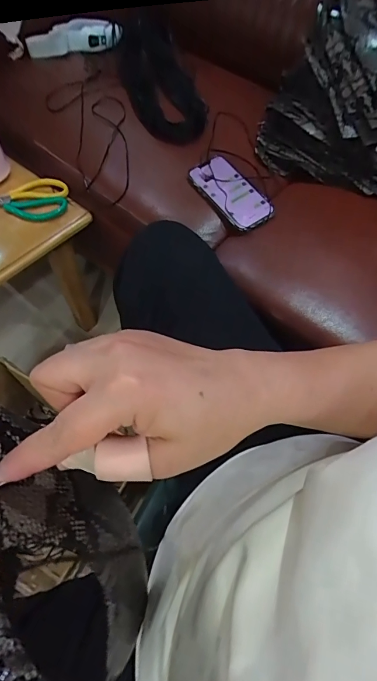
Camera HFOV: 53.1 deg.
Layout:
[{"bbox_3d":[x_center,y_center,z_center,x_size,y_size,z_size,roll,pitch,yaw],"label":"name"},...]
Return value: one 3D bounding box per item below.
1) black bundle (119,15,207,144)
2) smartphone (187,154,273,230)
[{"bbox_3d":[-0.074,-0.612,0.851,0.142,0.045,0.541,-8,60,-7],"label":"black bundle"},{"bbox_3d":[0.070,-0.256,0.643,0.076,0.019,0.162,-35,71,-12],"label":"smartphone"}]

